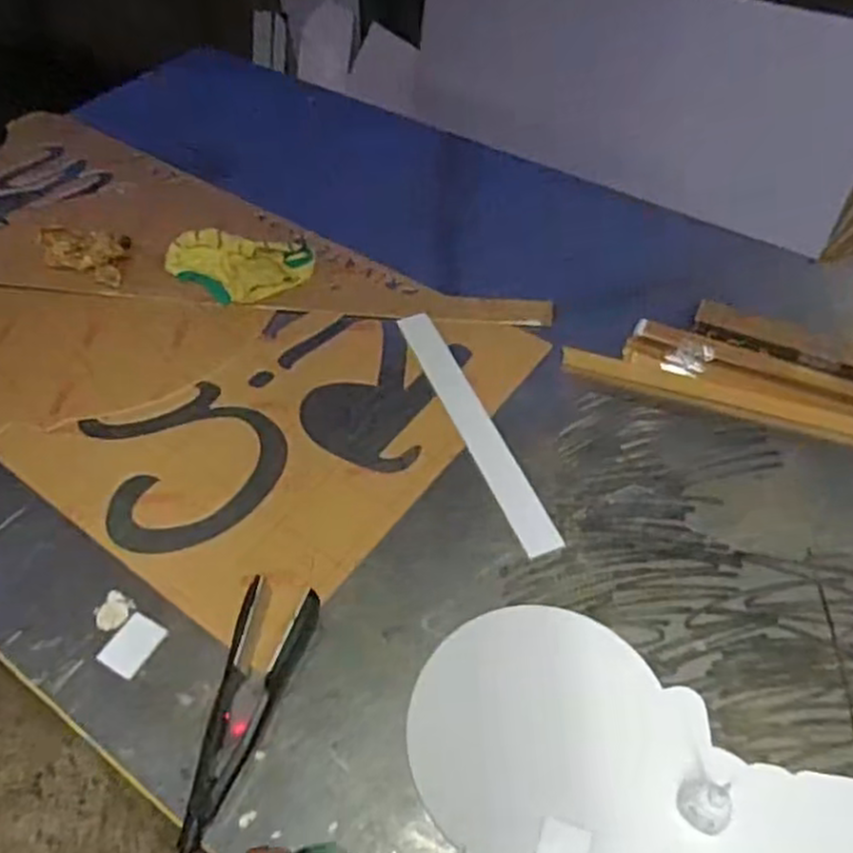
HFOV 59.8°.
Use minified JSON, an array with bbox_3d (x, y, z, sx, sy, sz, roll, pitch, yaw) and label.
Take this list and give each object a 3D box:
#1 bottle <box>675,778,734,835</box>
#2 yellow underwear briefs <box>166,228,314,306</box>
[{"bbox_3d":[0.270,0.356,0.710,0.045,0.072,0.043,-1,52,1],"label":"bottle"},{"bbox_3d":[-0.325,-0.273,1.259,0.255,0.034,0.155,10,53,9],"label":"yellow underwear briefs"}]

